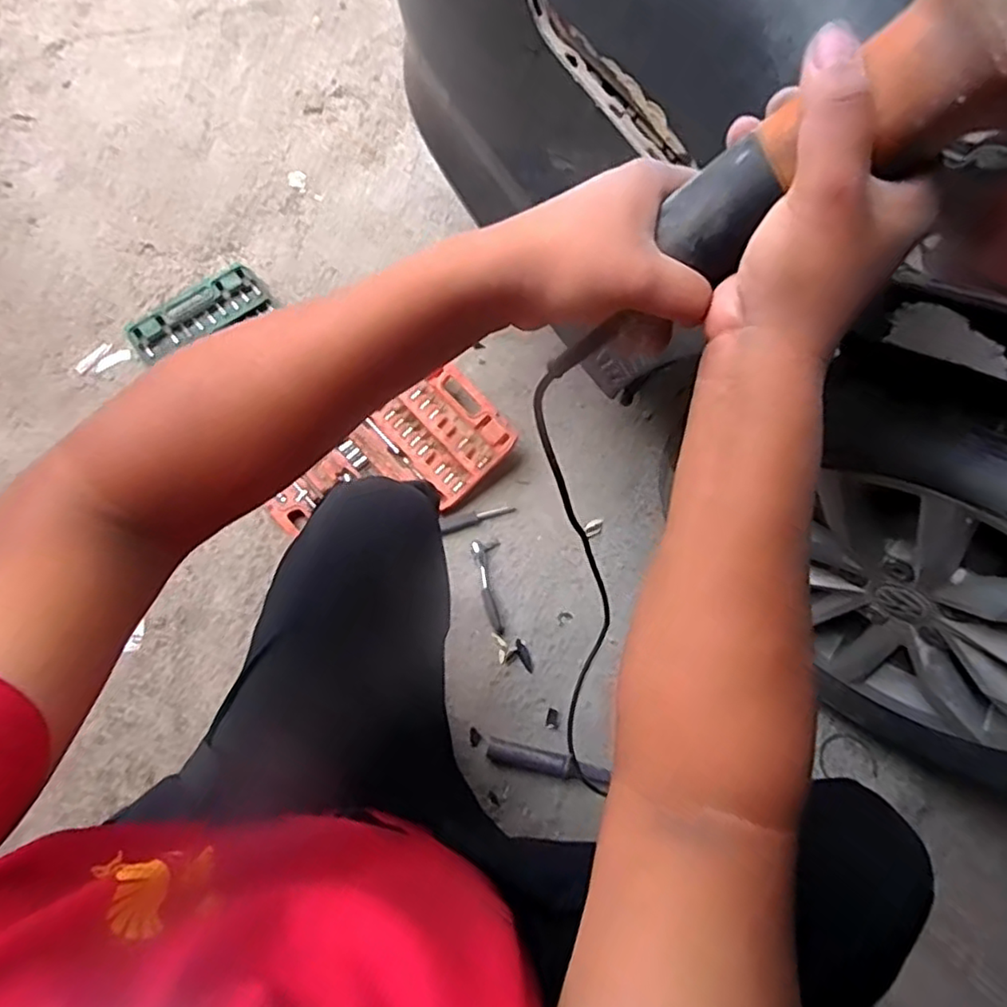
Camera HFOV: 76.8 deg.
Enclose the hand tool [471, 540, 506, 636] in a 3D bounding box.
[{"bbox_3d":[-0.017,0.133,1.028,0.043,0.028,0.152,-10,72,-6],"label":"hand tool"}]

